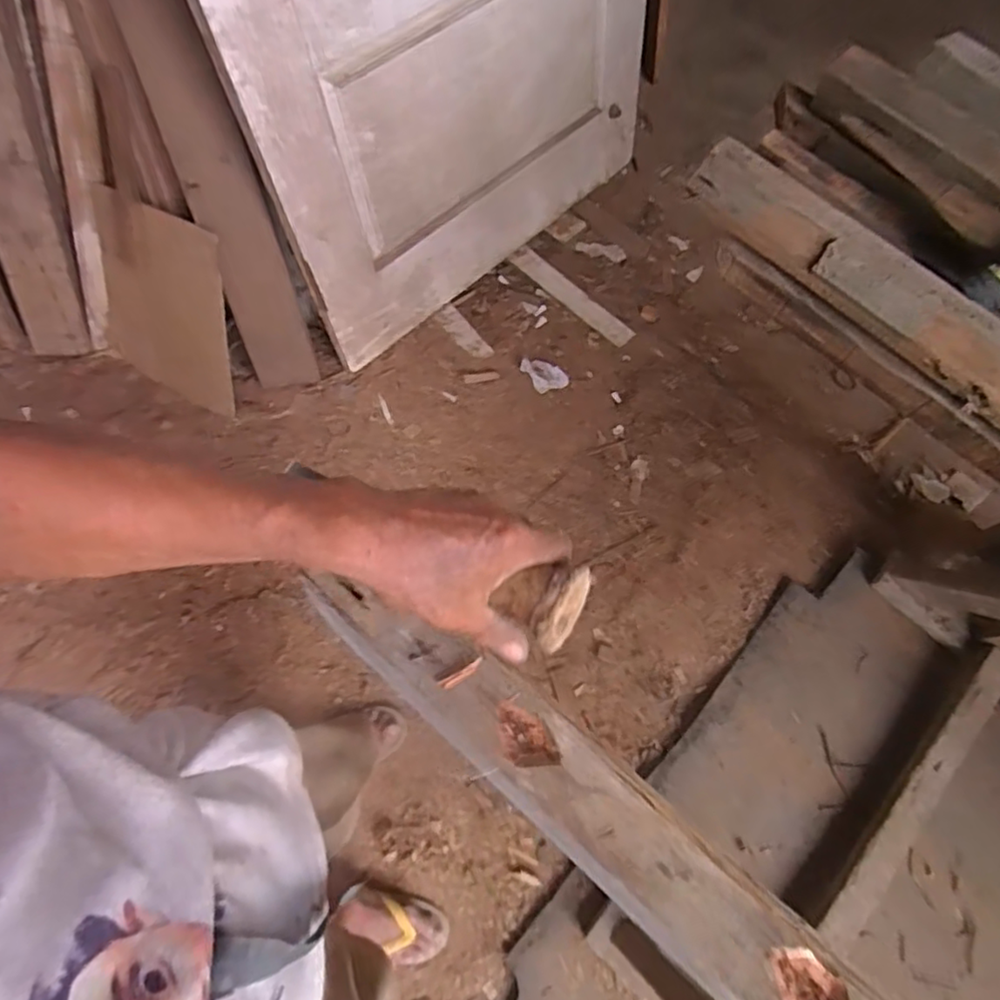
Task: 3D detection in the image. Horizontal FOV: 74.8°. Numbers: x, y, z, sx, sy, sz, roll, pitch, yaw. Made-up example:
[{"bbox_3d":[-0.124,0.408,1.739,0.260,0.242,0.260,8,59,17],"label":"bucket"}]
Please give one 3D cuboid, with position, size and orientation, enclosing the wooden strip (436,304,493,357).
[{"bbox_3d":[-0.086,-0.389,1.525,0.056,0.017,0.165,-34,71,-10],"label":"wooden strip"}]

